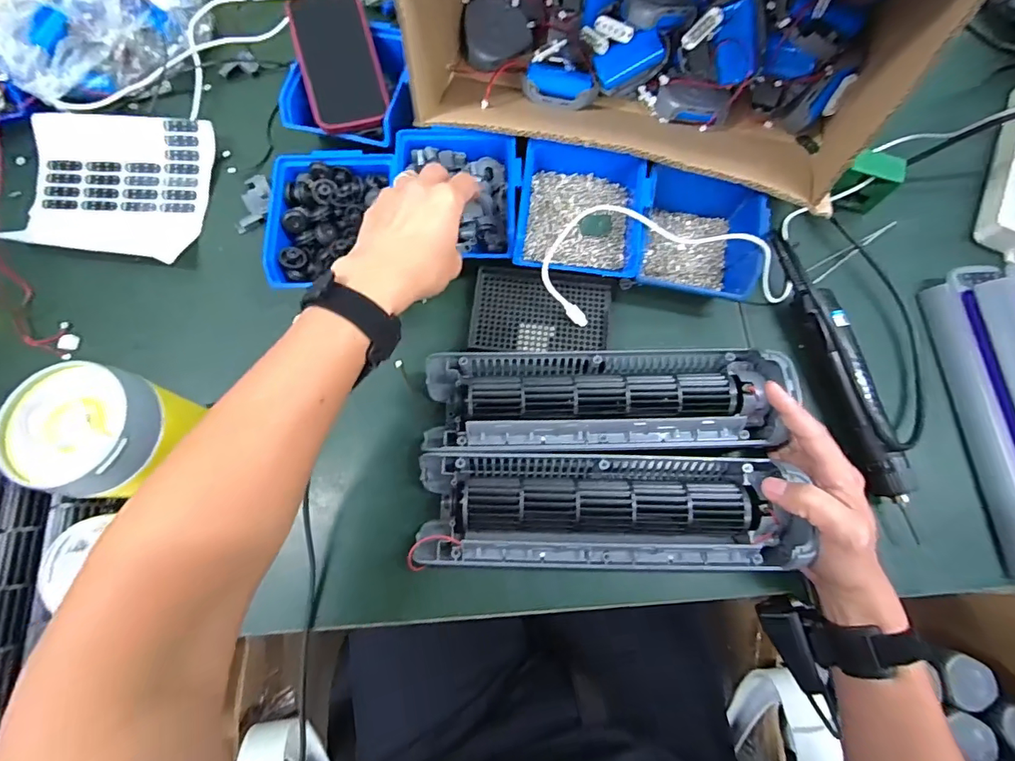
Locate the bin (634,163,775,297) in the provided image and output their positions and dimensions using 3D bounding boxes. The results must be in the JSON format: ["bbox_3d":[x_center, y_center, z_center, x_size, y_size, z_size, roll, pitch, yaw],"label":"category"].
[{"bbox_3d":[0.186,-0.135,0.473,0.115,0.068,0.118,12,74,3],"label":"bin"}]

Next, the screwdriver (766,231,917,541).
[{"bbox_3d":[0.314,-0.012,0.445,0.030,0.031,0.289,-14,74,-4],"label":"screwdriver"}]

